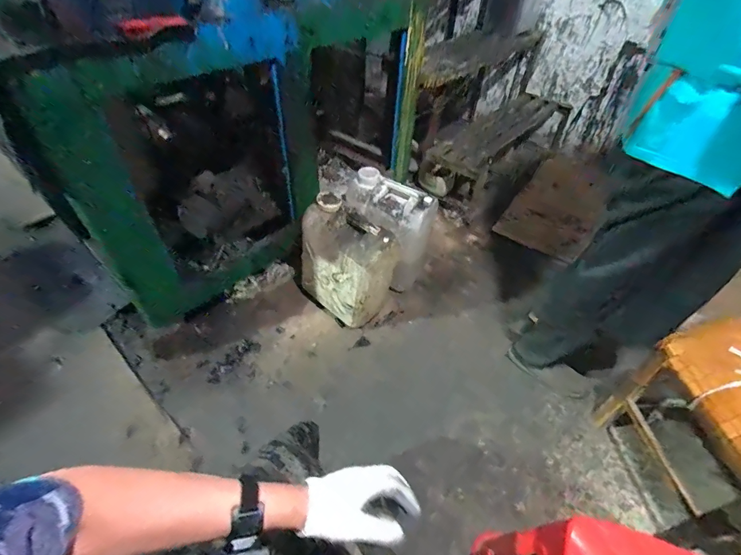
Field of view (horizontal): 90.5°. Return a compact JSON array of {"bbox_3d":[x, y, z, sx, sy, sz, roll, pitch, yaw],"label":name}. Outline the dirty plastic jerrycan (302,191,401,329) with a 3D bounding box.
[{"bbox_3d":[-0.084,-0.054,1.356,0.330,0.430,0.192,30,49,25],"label":"dirty plastic jerrycan"}]

